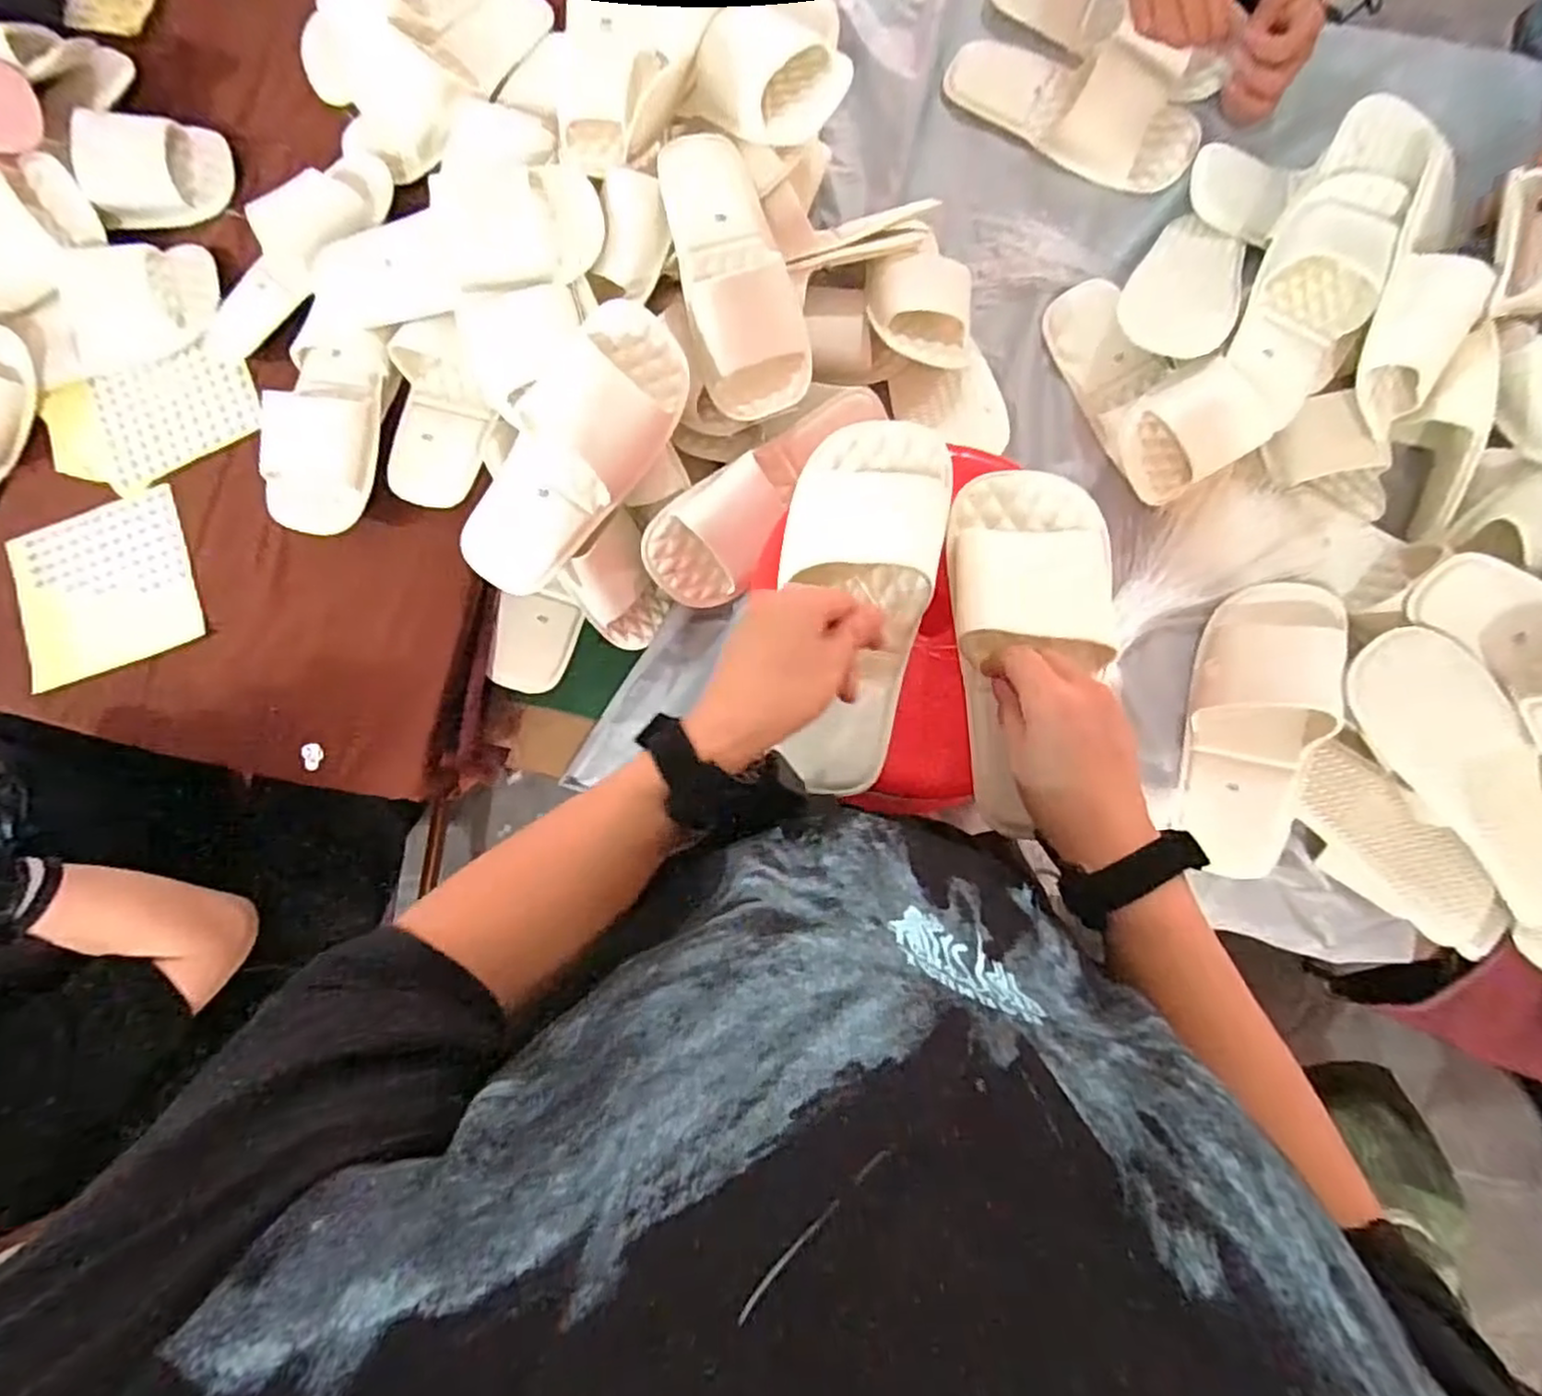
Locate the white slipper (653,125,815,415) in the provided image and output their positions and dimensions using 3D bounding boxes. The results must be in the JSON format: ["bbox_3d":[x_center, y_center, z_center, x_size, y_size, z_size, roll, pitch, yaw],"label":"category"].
[{"bbox_3d":[-0.032,-0.366,0.634,0.098,0.057,0.227,-19,95,-13],"label":"white slipper"}]

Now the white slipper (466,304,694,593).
[{"bbox_3d":[-0.169,-0.207,0.619,0.109,0.057,0.262,40,104,6],"label":"white slipper"}]

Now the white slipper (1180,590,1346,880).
[{"bbox_3d":[0.457,0.023,0.669,0.100,0.095,0.271,13,87,5],"label":"white slipper"}]

